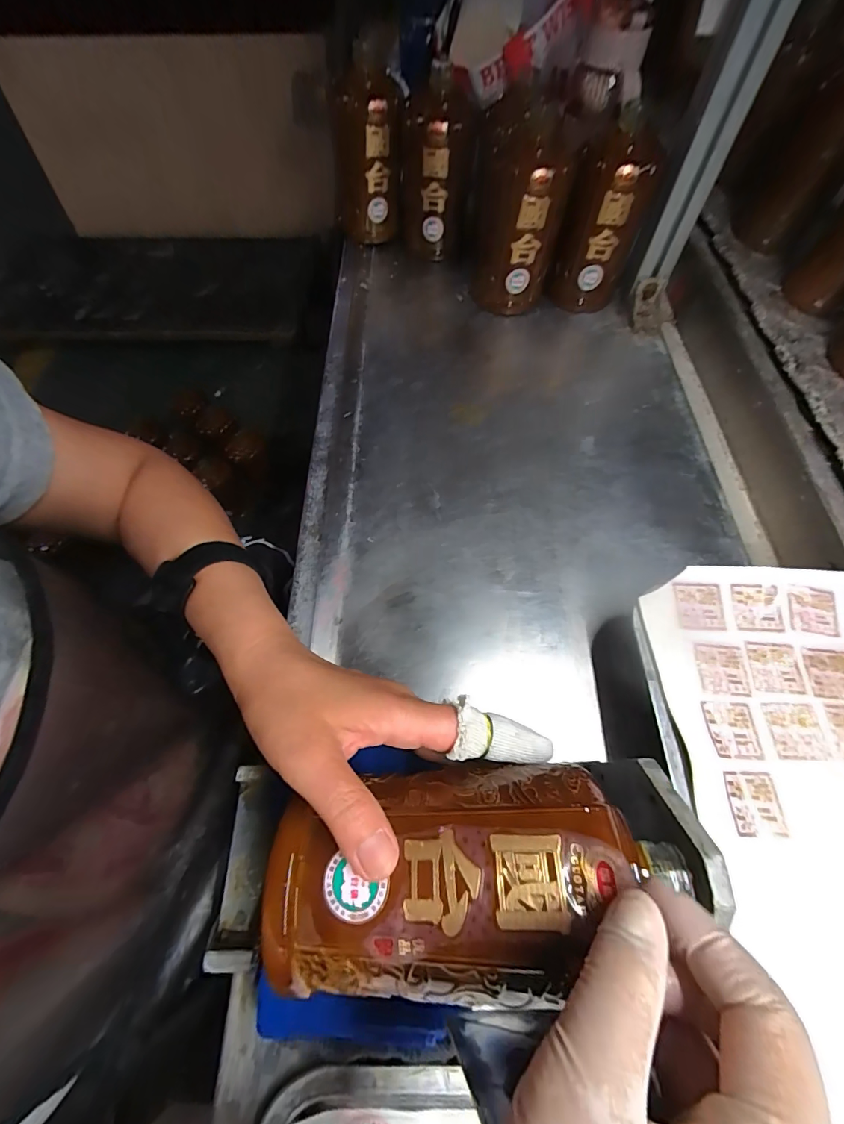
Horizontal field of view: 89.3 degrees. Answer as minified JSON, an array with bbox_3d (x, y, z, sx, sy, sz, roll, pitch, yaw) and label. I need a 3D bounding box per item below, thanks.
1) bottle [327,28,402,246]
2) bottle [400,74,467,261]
[{"bbox_3d":[-0.071,-0.503,0.532,0.087,0.191,0.093,-7,63,4],"label":"bottle"},{"bbox_3d":[0.014,-0.483,0.534,0.079,0.167,0.090,-2,64,6],"label":"bottle"}]

